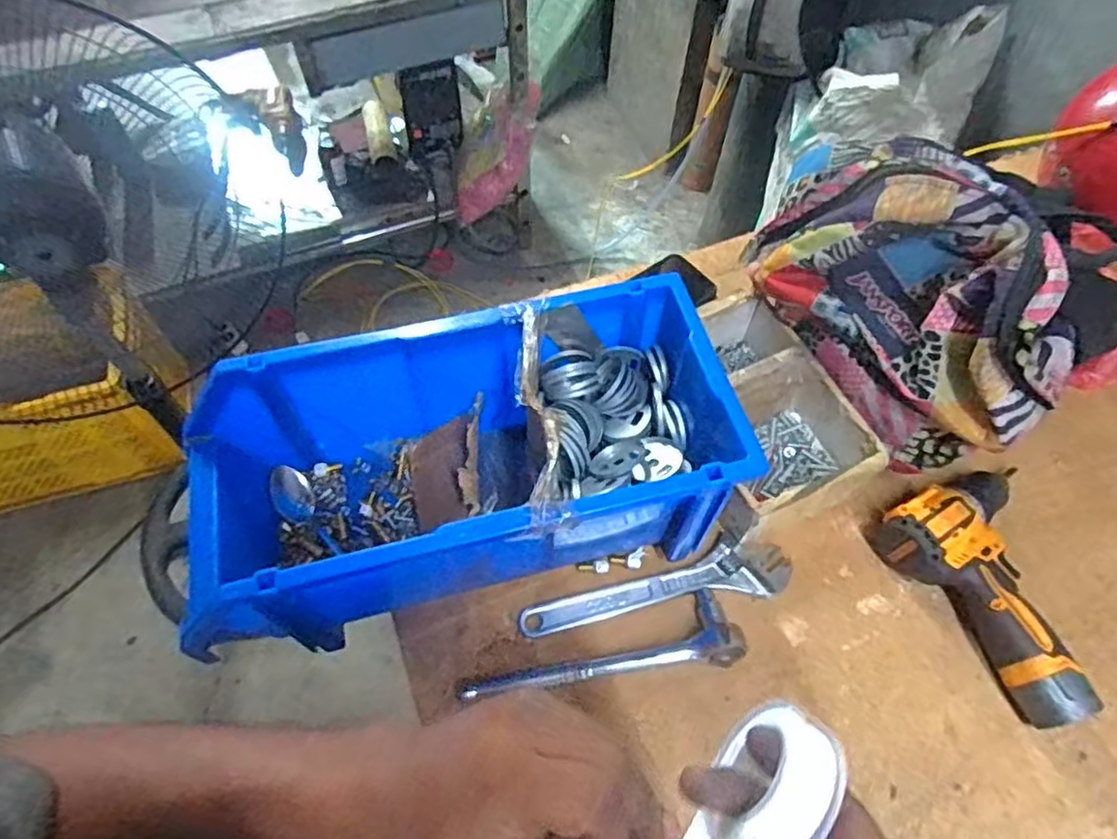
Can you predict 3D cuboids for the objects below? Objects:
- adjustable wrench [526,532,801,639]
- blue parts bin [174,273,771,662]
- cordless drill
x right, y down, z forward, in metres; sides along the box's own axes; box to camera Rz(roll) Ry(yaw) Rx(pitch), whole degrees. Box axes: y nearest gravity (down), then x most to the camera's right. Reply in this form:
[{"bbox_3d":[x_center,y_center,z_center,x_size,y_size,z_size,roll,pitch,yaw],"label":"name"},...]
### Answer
[{"bbox_3d":[0.092,0.151,0.619,0.255,0.016,0.054,-9,60,-6],"label":"adjustable wrench"},{"bbox_3d":[-0.082,0.040,0.579,0.430,0.170,0.203,-13,60,-8],"label":"blue parts bin"},{"bbox_3d":[0.411,0.144,0.603,0.166,0.059,0.213,-24,62,-14],"label":"cordless drill"}]

